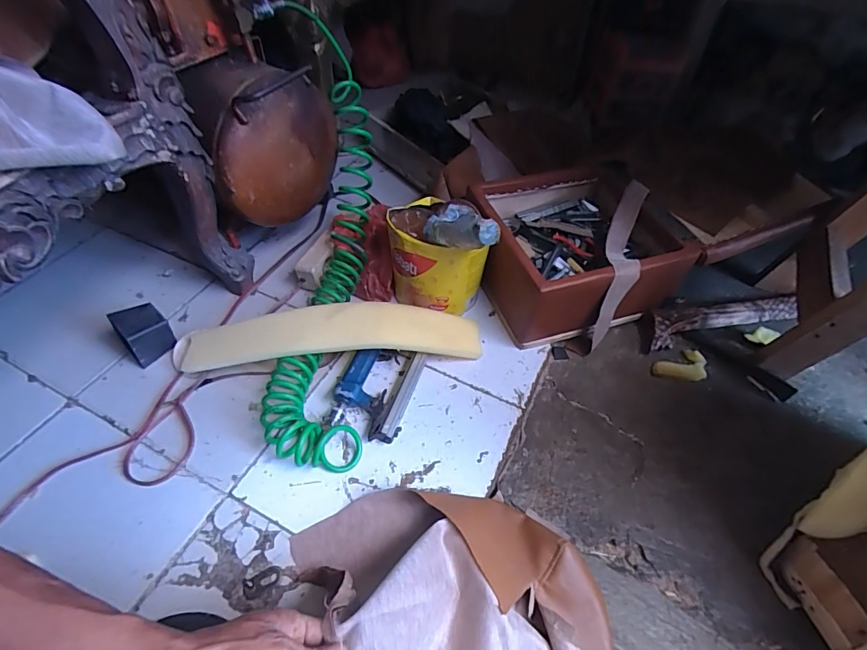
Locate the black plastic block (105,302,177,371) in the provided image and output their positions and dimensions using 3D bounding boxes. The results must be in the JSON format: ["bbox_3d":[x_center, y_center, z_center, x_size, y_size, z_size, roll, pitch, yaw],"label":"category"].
[{"bbox_3d":[-0.444,0.012,0.708,0.064,0.066,0.067,-32,58,-26],"label":"black plastic block"}]

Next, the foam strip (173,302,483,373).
[{"bbox_3d":[-0.159,0.025,0.714,0.463,0.078,0.086,-5,50,-6],"label":"foam strip"}]

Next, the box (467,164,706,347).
[{"bbox_3d":[0.243,-0.130,0.817,0.321,0.154,0.281,-18,53,-16],"label":"box"}]

